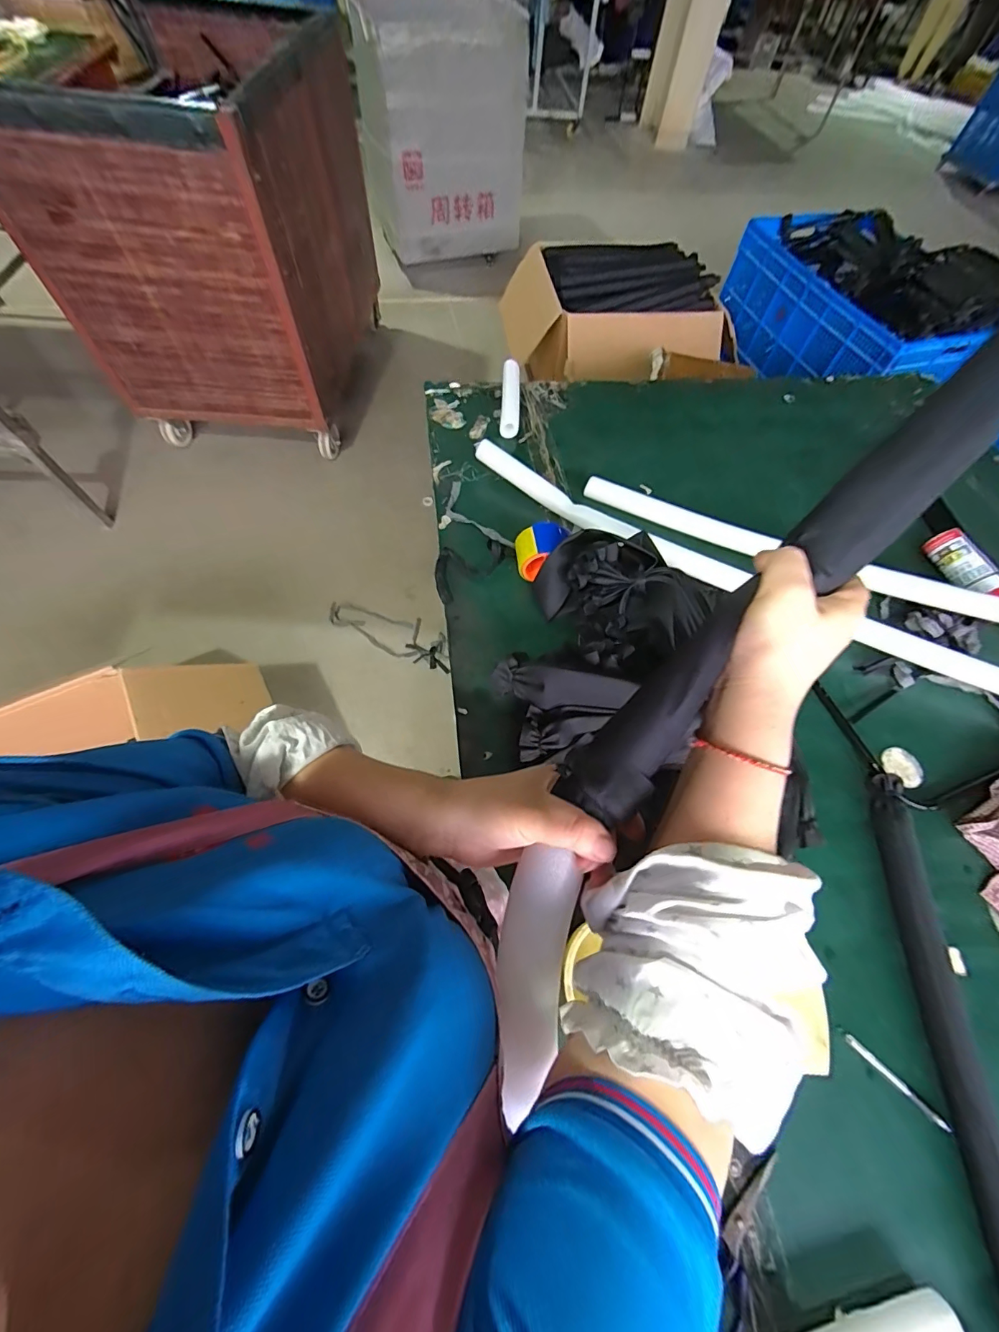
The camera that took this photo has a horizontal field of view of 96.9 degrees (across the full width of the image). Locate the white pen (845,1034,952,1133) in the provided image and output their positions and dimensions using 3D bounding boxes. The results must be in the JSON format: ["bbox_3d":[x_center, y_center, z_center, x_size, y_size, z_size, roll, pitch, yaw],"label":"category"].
[{"bbox_3d":[0.500,0.523,0.557,0.129,0.005,0.013,41,68,15],"label":"white pen"}]

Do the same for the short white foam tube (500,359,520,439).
[{"bbox_3d":[0.027,-0.667,1.102,0.047,0.043,0.254,4,63,-2],"label":"short white foam tube"}]

